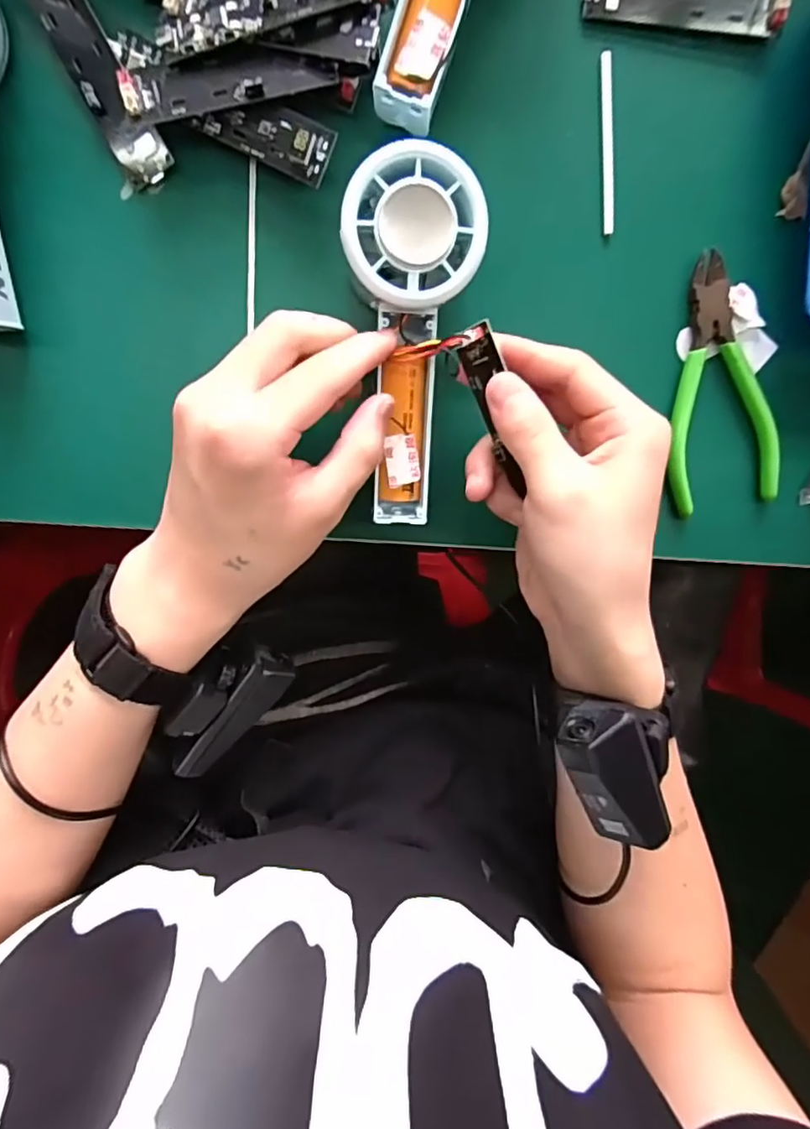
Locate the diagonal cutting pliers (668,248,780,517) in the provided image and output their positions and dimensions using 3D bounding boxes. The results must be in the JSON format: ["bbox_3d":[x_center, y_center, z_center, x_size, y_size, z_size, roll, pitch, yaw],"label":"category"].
[{"bbox_3d":[0.161,-0.091,0.295,0.054,0.006,0.125,-10,100,-1],"label":"diagonal cutting pliers"}]

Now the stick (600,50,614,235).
[{"bbox_3d":[0.097,-0.200,0.275,0.006,0.004,0.077,-5,100,-1],"label":"stick"}]

